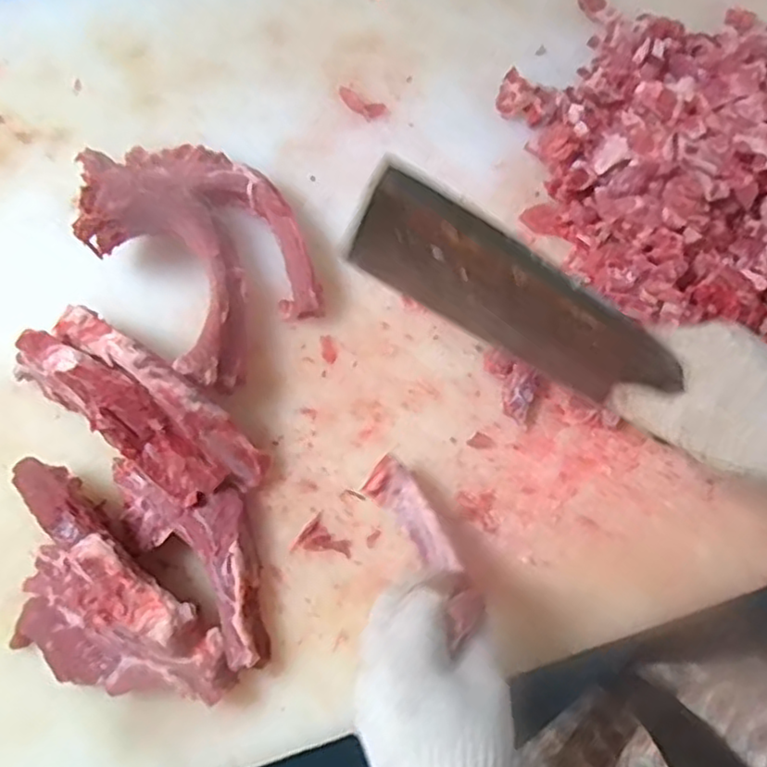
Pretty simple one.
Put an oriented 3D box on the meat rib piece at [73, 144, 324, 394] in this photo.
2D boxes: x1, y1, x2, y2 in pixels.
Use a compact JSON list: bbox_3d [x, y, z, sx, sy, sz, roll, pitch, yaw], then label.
[{"bbox_3d":[-0.156,-0.124,0.599,0.158,0.094,0.229,-38,77,-10],"label":"meat rib piece"}]

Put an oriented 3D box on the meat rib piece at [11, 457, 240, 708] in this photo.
[{"bbox_3d":[-0.222,0.170,0.517,0.228,0.078,0.113,41,78,11],"label":"meat rib piece"}]

